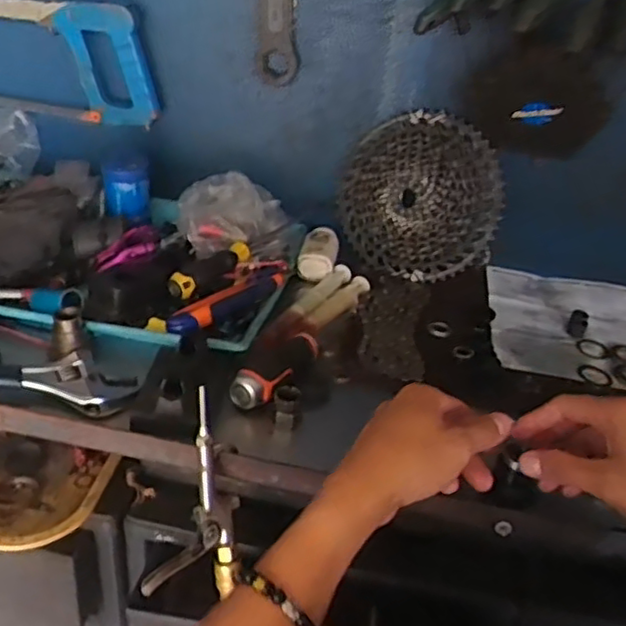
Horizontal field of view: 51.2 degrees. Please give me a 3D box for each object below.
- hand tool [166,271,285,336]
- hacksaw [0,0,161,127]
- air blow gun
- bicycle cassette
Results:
[{"bbox_3d":[-0.085,-0.011,0.662,0.028,0.023,0.144,27,37,29],"label":"hand tool"},{"bbox_3d":[-0.381,-0.316,0.794,0.391,0.142,0.038,11,32,6],"label":"hacksaw"},{"bbox_3d":[-0.091,0.139,0.488,0.068,0.162,0.031,-2,10,-15],"label":"air blow gun"},{"bbox_3d":[0.113,-0.130,0.752,0.195,0.191,0.048,-15,3,28],"label":"bicycle cassette"}]

